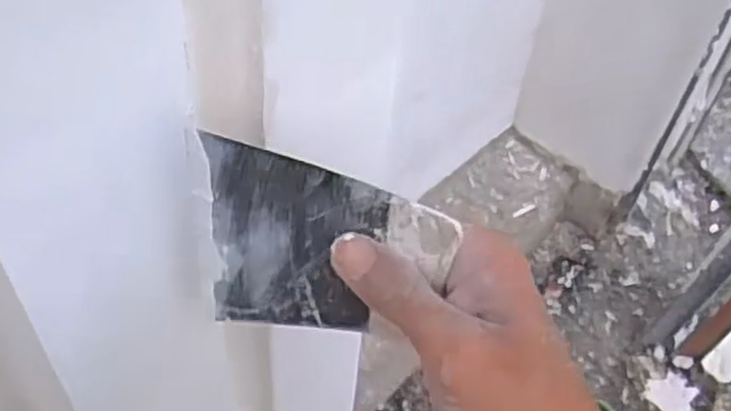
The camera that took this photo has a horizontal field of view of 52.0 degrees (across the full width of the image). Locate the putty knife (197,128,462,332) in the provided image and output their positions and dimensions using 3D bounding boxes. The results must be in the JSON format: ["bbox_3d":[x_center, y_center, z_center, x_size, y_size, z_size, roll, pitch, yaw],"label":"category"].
[{"bbox_3d":[-0.015,0.020,0.291,0.089,0.096,0.009,11,49,3],"label":"putty knife"}]

